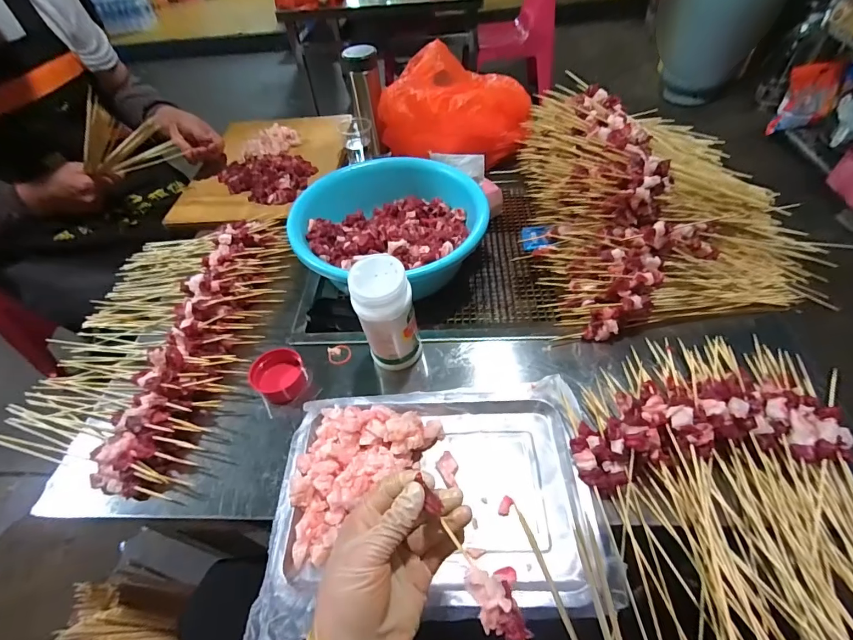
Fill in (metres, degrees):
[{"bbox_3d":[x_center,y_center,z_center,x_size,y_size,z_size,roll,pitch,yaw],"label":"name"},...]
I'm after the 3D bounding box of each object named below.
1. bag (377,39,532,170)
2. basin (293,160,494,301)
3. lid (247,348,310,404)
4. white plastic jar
[{"bbox_3d":[0.045,-0.408,0.810,0.264,0.181,0.271,-13,51,-4],"label":"bag"},{"bbox_3d":[-0.062,-0.148,0.637,0.274,0.090,0.274,-3,51,4],"label":"basin"},{"bbox_3d":[-0.187,0.072,0.517,0.064,0.038,0.060,-3,51,4],"label":"lid"},{"bbox_3d":[-0.043,0.001,0.471,0.062,0.155,0.055,-13,51,-4],"label":"white plastic jar"}]

